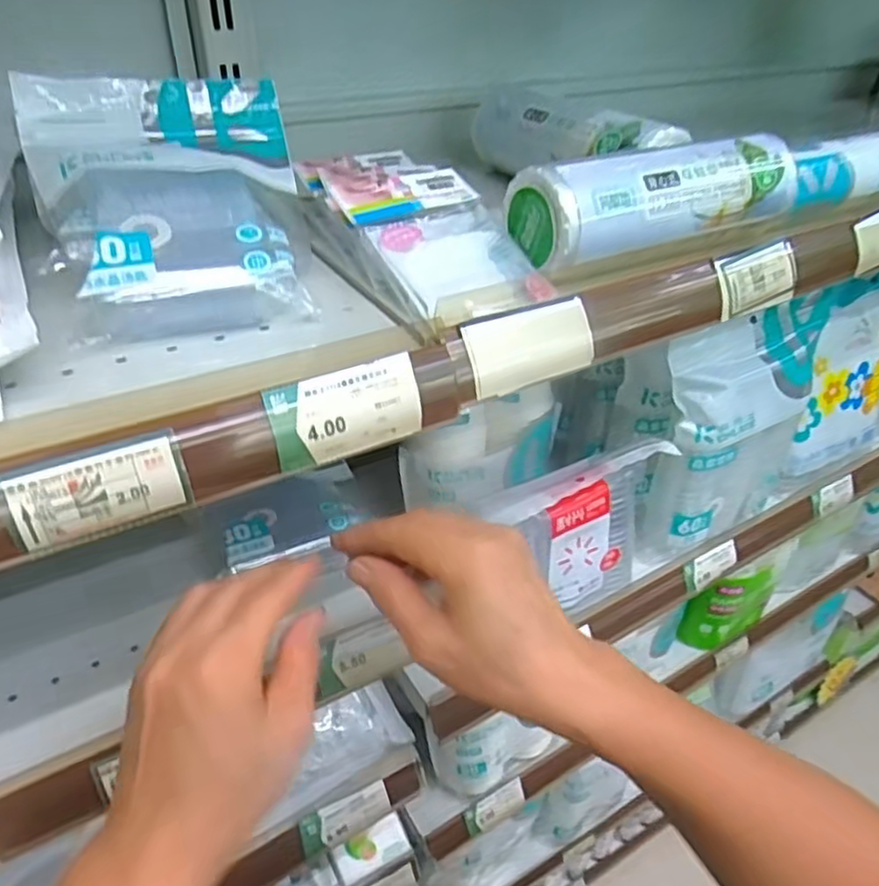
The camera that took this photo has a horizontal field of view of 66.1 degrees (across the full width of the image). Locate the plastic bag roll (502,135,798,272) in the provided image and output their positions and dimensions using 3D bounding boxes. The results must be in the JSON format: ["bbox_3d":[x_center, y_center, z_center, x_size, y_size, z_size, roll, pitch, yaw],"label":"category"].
[{"bbox_3d":[0.124,-0.149,0.396,0.173,0.048,0.065,-17,43,-24],"label":"plastic bag roll"}]

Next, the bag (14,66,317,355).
[{"bbox_3d":[-0.135,-0.126,0.350,0.131,0.081,0.148,-14,41,-20],"label":"bag"}]

